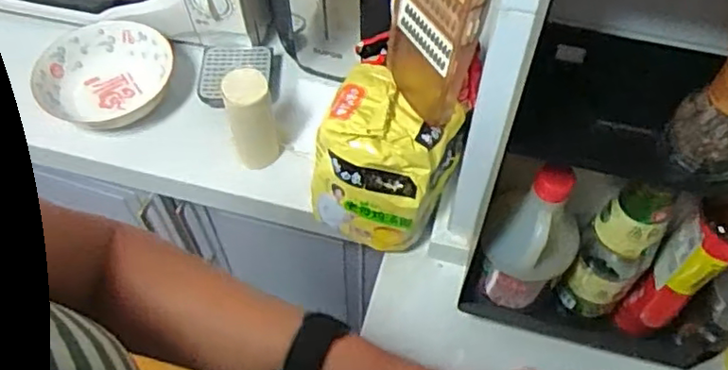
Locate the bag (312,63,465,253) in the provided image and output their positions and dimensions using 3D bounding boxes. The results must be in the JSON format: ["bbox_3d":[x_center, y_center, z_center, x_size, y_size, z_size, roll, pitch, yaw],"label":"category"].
[{"bbox_3d":[0.023,-0.035,0.706,0.142,0.140,0.153,25,62,15],"label":"bag"}]

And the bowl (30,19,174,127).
[{"bbox_3d":[-0.352,-0.145,0.865,0.176,0.048,0.169,-6,58,-3],"label":"bowl"}]

